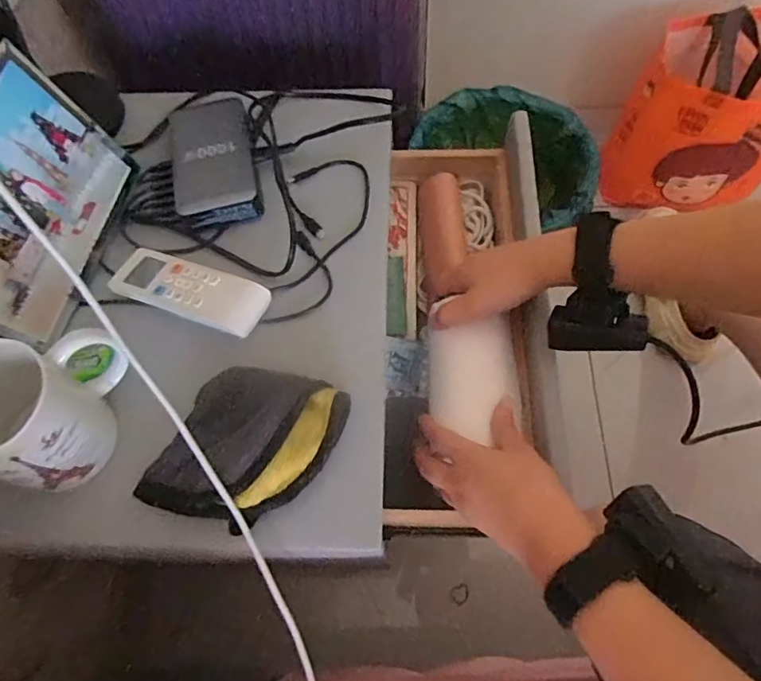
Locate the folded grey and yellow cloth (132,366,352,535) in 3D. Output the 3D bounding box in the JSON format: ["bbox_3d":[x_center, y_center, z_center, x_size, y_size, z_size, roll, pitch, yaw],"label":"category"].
[{"bbox_3d":[-0.094,0.069,0.376,0.105,0.032,0.125,24,68,13],"label":"folded grey and yellow cloth"}]

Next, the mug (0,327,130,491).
[{"bbox_3d":[-0.231,0.042,0.366,0.077,0.095,0.106,6,65,5],"label":"mug"}]

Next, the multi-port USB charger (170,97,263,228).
[{"bbox_3d":[-0.153,-0.167,0.494,0.070,0.022,0.136,-12,65,-3],"label":"multi-port USB charger"}]

